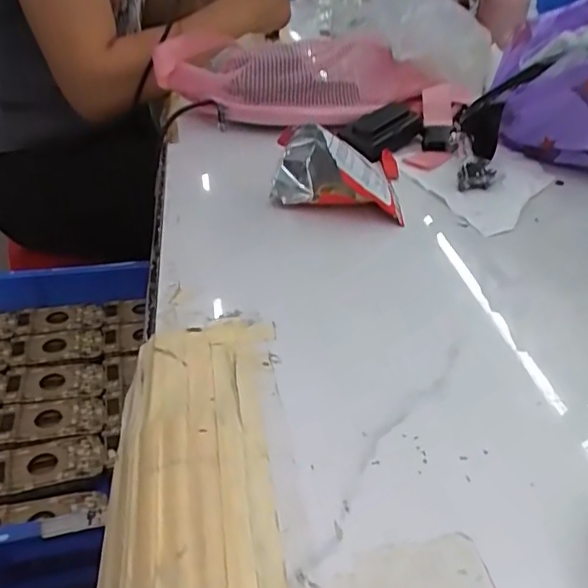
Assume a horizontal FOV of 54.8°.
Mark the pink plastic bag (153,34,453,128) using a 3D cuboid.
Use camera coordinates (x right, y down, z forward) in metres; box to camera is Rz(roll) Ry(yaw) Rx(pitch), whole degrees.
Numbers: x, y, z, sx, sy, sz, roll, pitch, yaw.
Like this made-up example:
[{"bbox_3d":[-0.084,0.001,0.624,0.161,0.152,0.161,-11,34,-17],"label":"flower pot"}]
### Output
[{"bbox_3d":[0.011,-0.238,0.640,0.317,0.082,0.095,1,37,-3],"label":"pink plastic bag"}]

